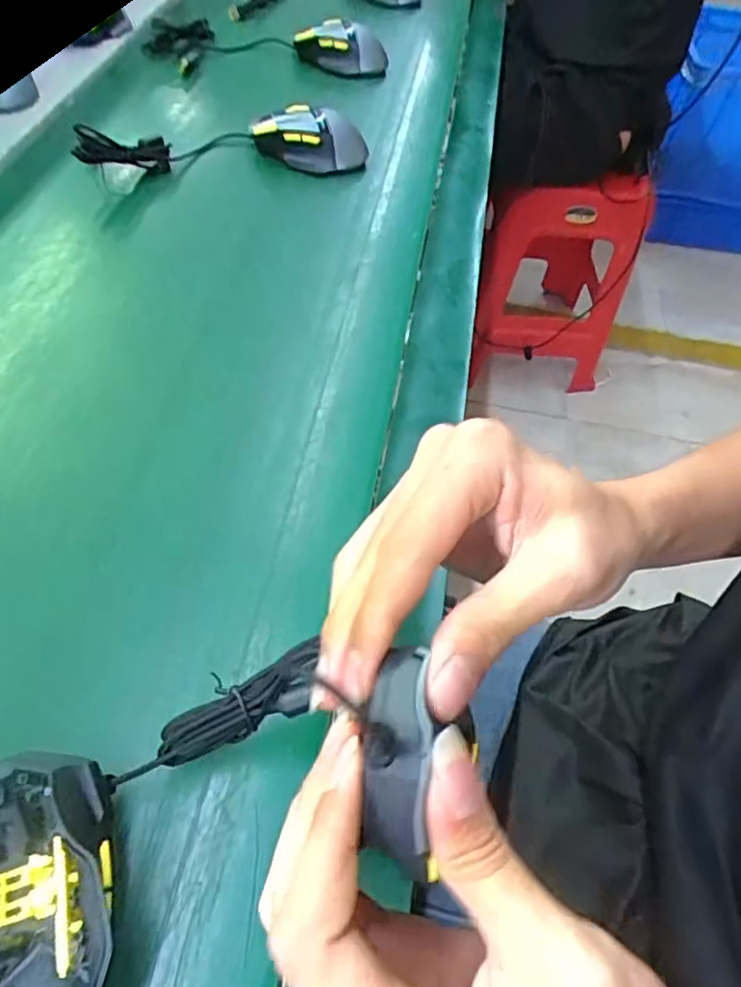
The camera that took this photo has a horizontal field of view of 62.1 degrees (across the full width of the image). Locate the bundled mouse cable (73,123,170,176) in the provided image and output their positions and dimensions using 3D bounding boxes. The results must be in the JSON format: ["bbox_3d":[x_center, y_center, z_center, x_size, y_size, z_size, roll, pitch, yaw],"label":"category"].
[{"bbox_3d":[-0.225,-0.311,0.558,0.022,0.029,0.091,36,36,21],"label":"bundled mouse cable"}]

